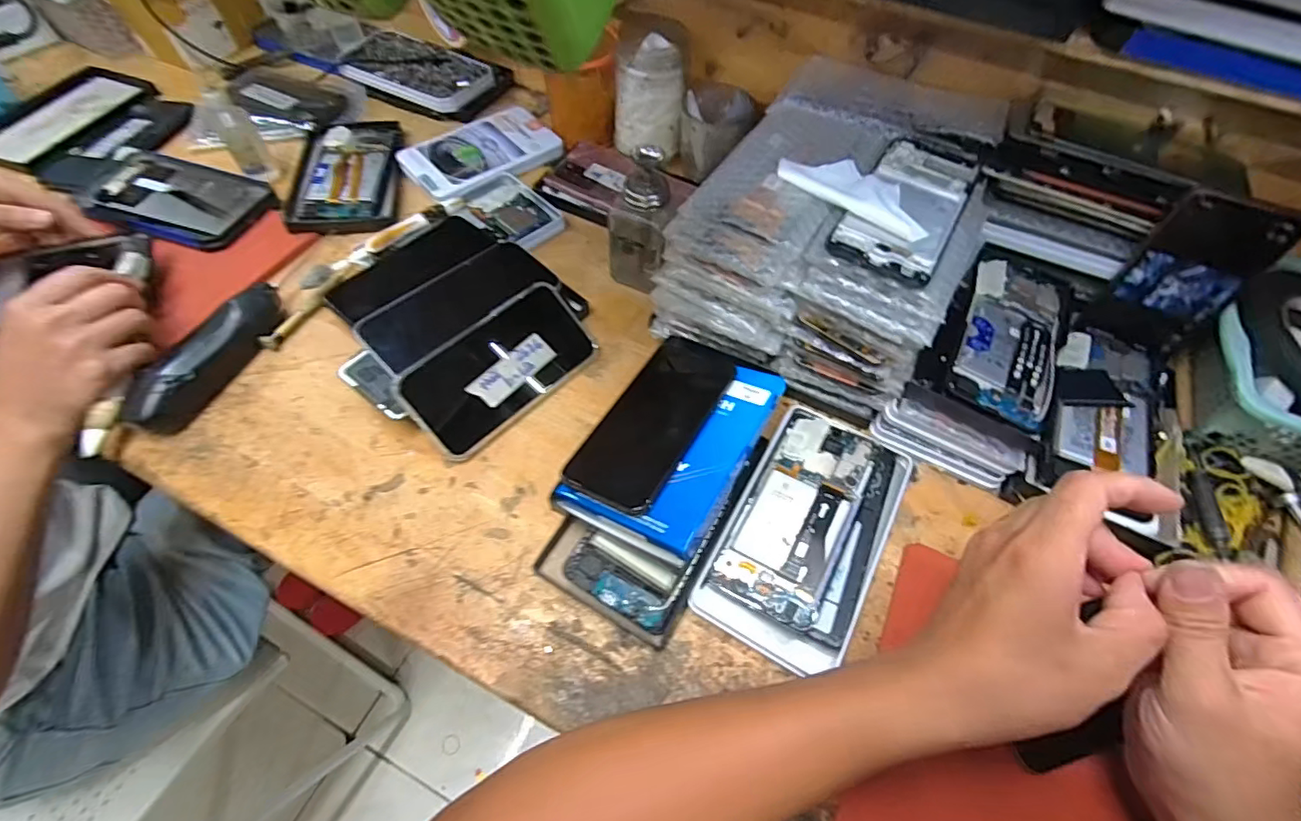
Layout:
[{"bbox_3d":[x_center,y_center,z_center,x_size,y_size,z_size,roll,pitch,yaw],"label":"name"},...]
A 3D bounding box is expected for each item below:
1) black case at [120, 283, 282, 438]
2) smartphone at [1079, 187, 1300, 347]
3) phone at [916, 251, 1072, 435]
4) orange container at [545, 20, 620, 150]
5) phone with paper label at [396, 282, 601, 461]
[{"bbox_3d":[-0.357,-0.048,0.445,0.040,0.038,0.146,24,60,12],"label":"black case"},{"bbox_3d":[0.412,-0.104,0.425,0.070,0.126,0.013,30,50,17],"label":"smartphone"},{"bbox_3d":[0.283,-0.065,0.439,0.090,0.012,0.168,28,61,15],"label":"phone"},{"bbox_3d":[-0.071,-0.351,0.579,0.073,0.100,0.069,-15,60,-12],"label":"orange container"},{"bbox_3d":[-0.119,-0.036,0.438,0.152,0.006,0.075,-42,103,-24],"label":"phone with paper label"}]

